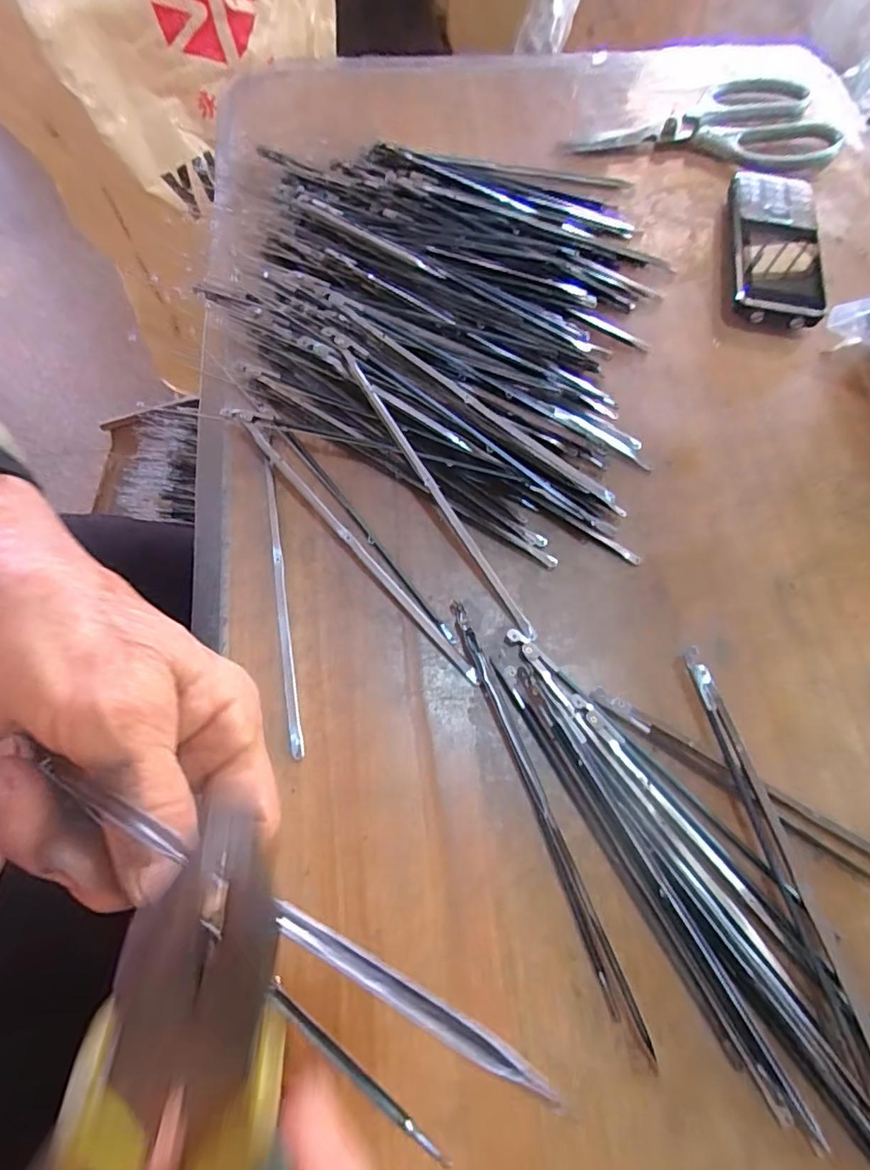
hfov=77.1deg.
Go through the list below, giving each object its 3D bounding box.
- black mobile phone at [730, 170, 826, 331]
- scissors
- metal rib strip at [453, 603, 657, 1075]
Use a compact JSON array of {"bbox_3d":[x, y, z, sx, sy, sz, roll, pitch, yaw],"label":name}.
[{"bbox_3d":[0.217,-0.217,0.348,0.057,0.021,0.136,12,68,2],"label":"black mobile phone"},{"bbox_3d":[0.185,-0.330,0.393,0.194,0.013,0.088,-4,68,-4],"label":"scissors"},{"bbox_3d":[0.043,0.090,0.226,0.010,0.005,0.181,-19,70,-10],"label":"metal rib strip"}]

